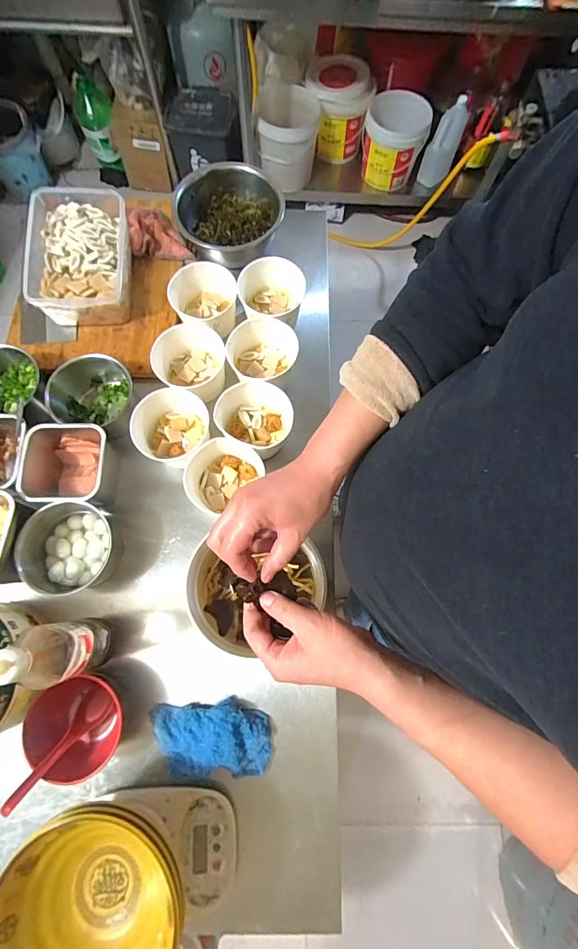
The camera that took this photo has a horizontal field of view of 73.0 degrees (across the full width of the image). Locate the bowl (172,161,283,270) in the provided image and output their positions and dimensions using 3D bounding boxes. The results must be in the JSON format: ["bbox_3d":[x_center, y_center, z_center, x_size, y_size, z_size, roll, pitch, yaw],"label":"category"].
[{"bbox_3d":[-0.112,-0.501,0.755,0.190,0.075,0.209,0,74,-1],"label":"bowl"}]

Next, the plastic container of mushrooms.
[{"bbox_3d":[-0.377,-0.385,0.695,0.168,0.091,0.238,-1,74,-1],"label":"plastic container of mushrooms"}]

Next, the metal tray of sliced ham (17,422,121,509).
[{"bbox_3d":[-0.343,-0.008,0.615,0.123,0.093,0.120,-1,74,-1],"label":"metal tray of sliced ham"}]

